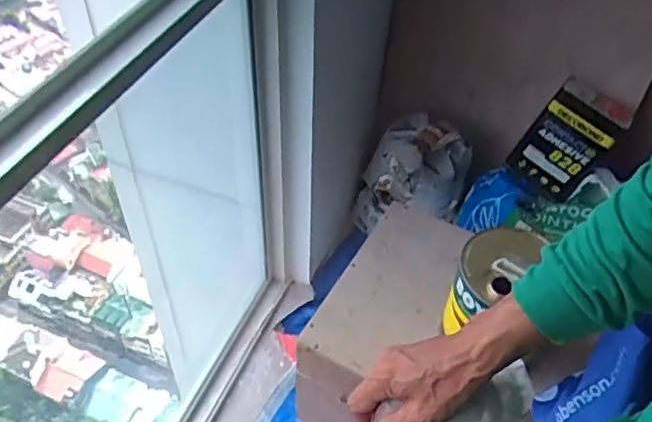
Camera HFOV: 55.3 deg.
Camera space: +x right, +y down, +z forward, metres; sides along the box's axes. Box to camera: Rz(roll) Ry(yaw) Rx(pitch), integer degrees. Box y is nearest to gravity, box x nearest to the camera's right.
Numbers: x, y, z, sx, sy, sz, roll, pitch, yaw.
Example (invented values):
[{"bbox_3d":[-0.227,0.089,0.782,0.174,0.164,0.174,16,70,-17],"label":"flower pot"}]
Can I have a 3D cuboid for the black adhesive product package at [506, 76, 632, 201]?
[{"bbox_3d":[0.543,-0.157,1.408,0.168,0.257,0.074,38,27,11],"label":"black adhesive product package"}]

